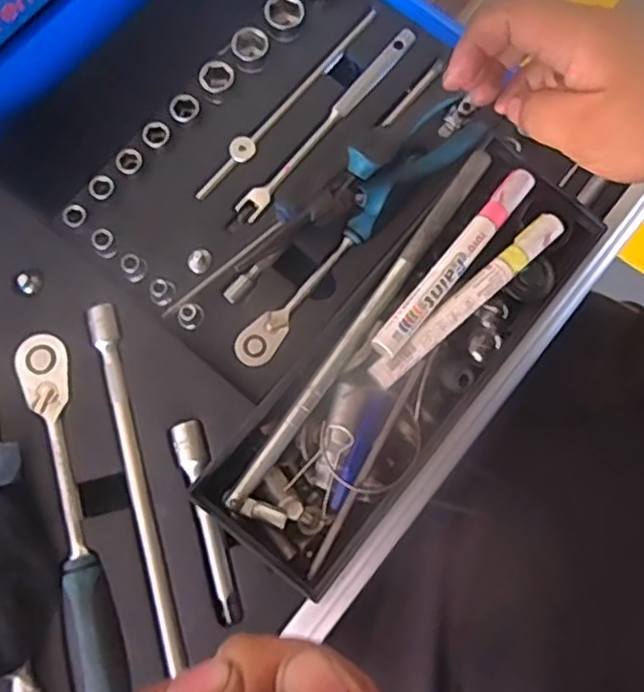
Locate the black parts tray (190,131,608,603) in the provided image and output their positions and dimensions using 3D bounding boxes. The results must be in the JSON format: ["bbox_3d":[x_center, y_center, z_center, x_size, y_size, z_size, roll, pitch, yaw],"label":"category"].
[{"bbox_3d":[0.050,0.005,0.397,0.097,0.061,0.283,39,79,8],"label":"black parts tray"}]

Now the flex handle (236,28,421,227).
[{"bbox_3d":[0.004,-0.159,0.473,0.016,0.017,0.181,39,79,8],"label":"flex handle"}]

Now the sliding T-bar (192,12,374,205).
[{"bbox_3d":[-0.023,-0.176,0.477,0.016,0.011,0.195,38,79,7],"label":"sliding T-bar"}]

